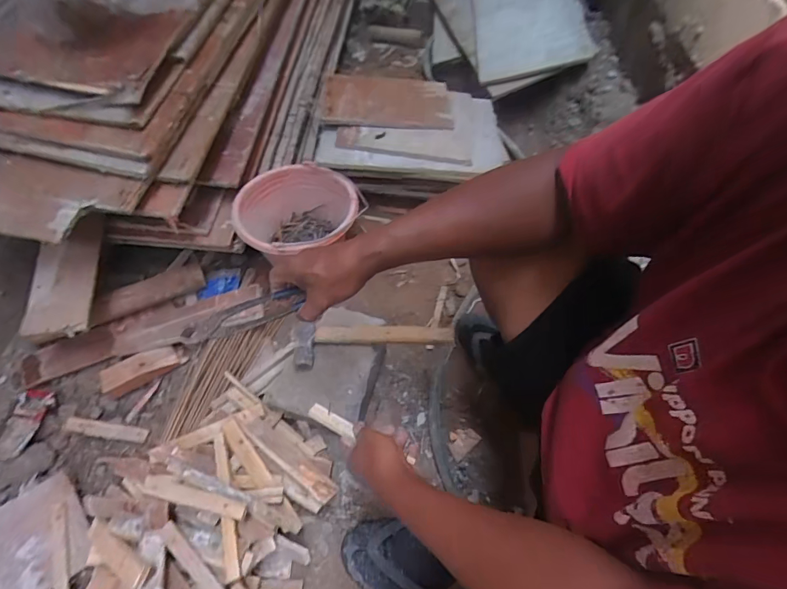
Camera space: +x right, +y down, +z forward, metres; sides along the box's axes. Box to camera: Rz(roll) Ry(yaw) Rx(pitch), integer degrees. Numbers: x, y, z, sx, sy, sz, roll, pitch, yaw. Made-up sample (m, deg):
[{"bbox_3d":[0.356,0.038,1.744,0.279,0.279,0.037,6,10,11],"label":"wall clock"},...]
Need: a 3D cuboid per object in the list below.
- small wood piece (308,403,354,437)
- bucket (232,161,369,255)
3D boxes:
[{"bbox_3d":[-0.083,0.169,0.549,0.064,0.006,0.020,26,62,17],"label":"small wood piece"},{"bbox_3d":[-0.195,-0.151,0.893,0.244,0.149,0.235,-1,60,2],"label":"bucket"}]

